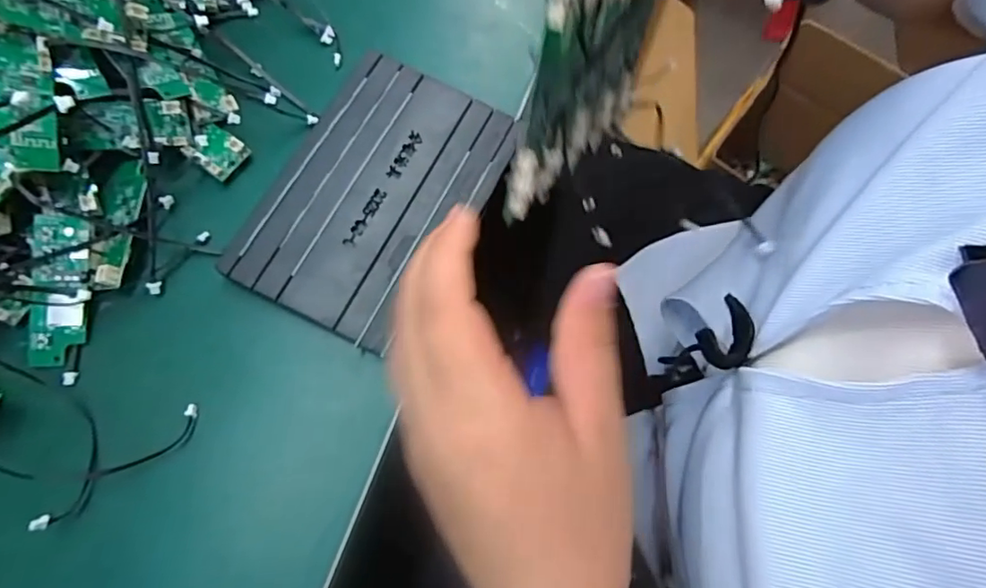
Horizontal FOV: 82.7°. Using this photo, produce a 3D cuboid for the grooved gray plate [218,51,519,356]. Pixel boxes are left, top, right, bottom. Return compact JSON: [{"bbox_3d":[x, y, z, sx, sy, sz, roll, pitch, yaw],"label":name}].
[{"bbox_3d":[-0.063,-0.056,0.288,0.101,0.008,0.147,26,72,5],"label":"grooved gray plate"}]

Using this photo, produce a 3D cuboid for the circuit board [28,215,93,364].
[{"bbox_3d":[-0.201,-0.002,0.261,0.027,0.010,0.069,1,85,2],"label":"circuit board"}]

